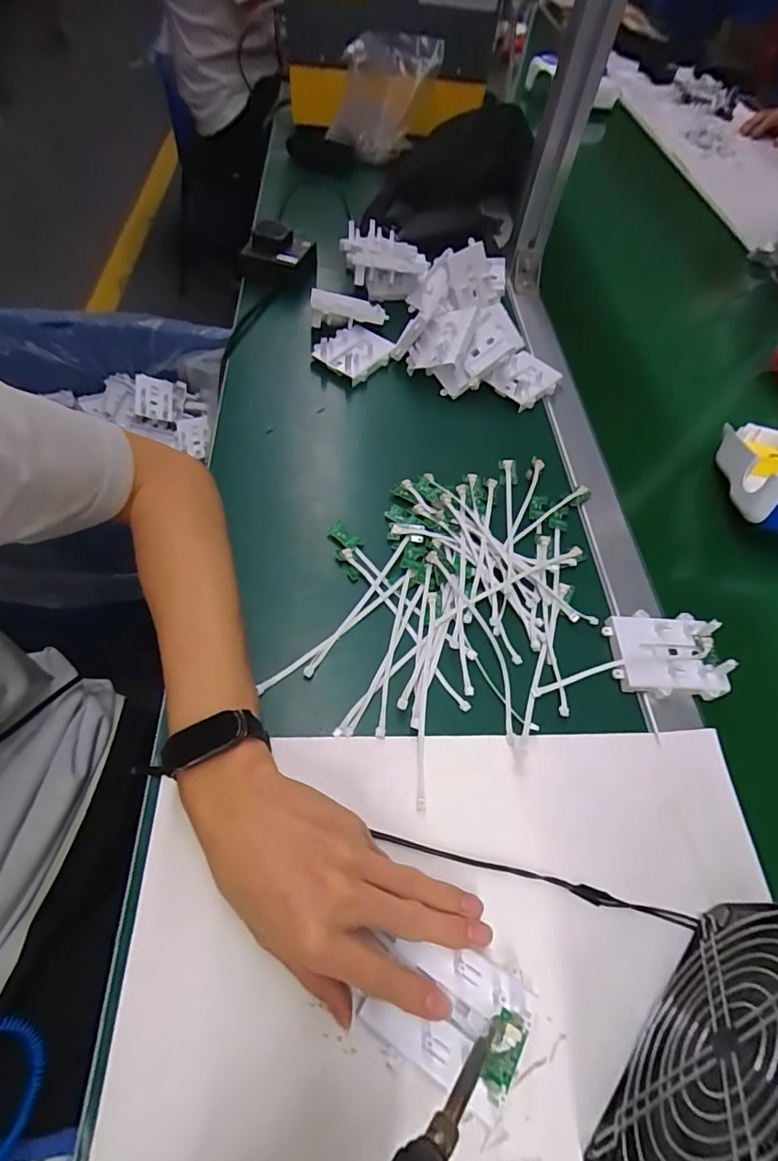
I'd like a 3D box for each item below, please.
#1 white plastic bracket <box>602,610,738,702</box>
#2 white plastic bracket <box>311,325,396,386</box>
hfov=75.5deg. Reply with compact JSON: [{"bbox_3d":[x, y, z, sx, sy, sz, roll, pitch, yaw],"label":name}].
[{"bbox_3d":[0.219,0.056,0.396,0.083,0.020,0.067,6,58,-3],"label":"white plastic bracket"},{"bbox_3d":[-0.037,-0.257,0.569,0.063,0.030,0.079,42,63,18],"label":"white plastic bracket"}]

